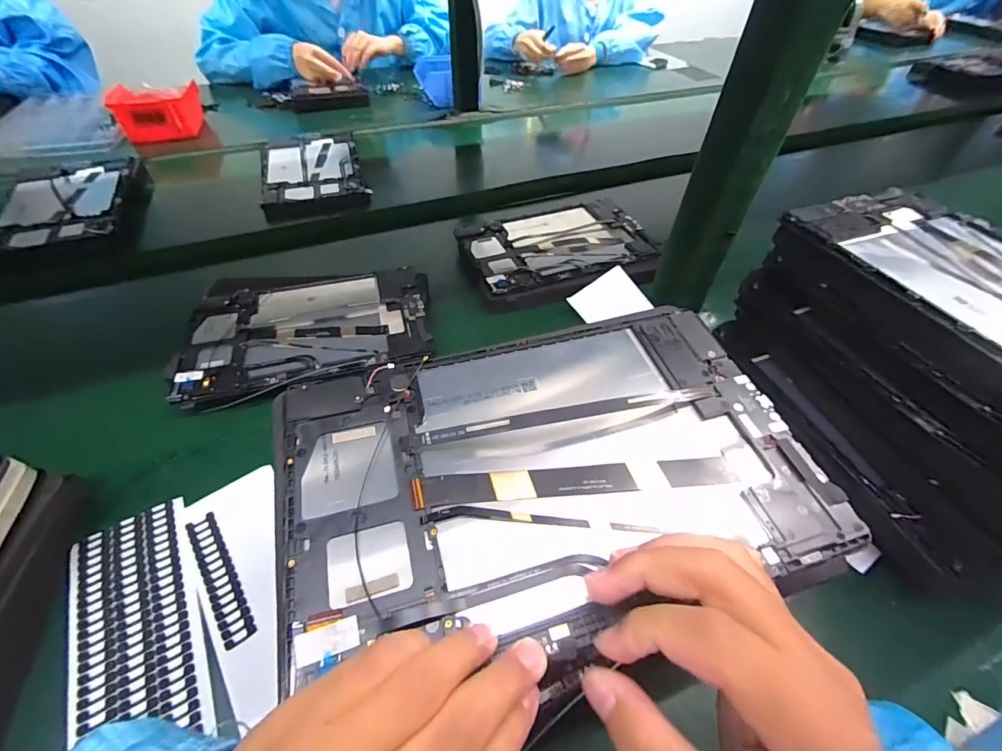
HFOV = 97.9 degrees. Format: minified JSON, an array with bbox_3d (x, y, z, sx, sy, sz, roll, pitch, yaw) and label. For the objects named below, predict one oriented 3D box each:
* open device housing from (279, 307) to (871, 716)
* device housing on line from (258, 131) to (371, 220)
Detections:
[{"bbox_3d":[0.025,0.038,0.203,0.236,0.016,0.155,-15,52,-13],"label":"open device housing"},{"bbox_3d":[-0.310,-0.334,0.722,0.156,0.025,0.249,-15,52,-13],"label":"device housing on line"}]

